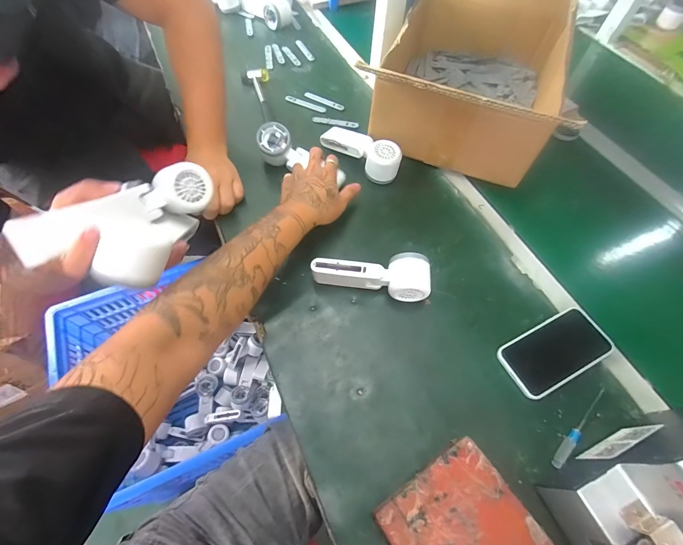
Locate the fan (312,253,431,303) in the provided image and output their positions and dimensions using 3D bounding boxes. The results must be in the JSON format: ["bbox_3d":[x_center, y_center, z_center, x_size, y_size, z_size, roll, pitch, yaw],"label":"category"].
[{"bbox_3d":[0.044,-0.001,0.487,0.163,0.049,0.057,12,61,6],"label":"fan"}]

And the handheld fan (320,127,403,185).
[{"bbox_3d":[0.032,-0.221,0.609,0.162,0.054,0.054,38,67,19],"label":"handheld fan"}]

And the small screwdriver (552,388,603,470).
[{"bbox_3d":[0.291,0.188,0.409,0.121,0.006,0.012,-38,68,-19],"label":"small screwdriver"}]

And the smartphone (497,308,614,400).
[{"bbox_3d":[0.287,0.104,0.452,0.149,0.013,0.074,-24,64,-14],"label":"smartphone"}]

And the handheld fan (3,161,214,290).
[{"bbox_3d":[-0.209,-0.049,0.354,0.086,0.077,0.171,17,39,9],"label":"handheld fan"}]

